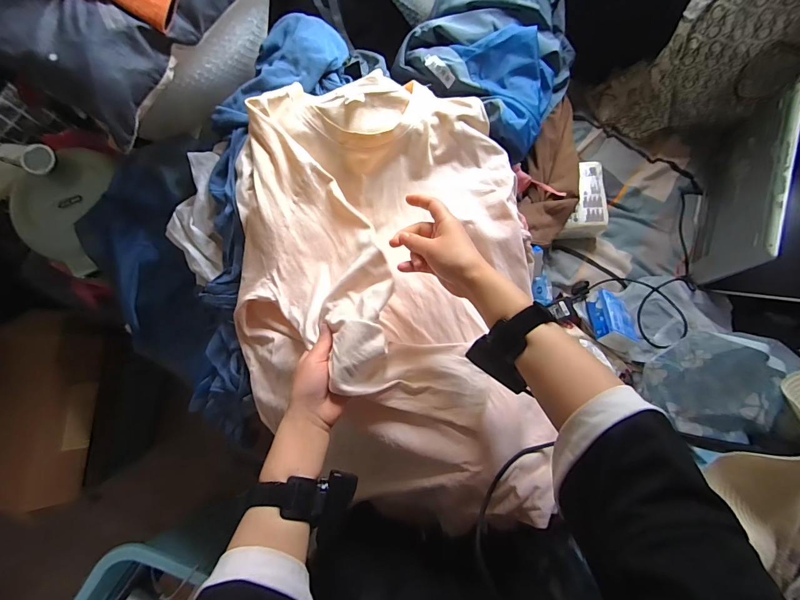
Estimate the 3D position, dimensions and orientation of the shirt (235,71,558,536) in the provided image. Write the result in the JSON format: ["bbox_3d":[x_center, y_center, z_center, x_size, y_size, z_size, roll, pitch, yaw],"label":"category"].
[{"bbox_3d":[-0.025,-0.024,0.468,0.379,0.123,0.539,1,86,-2],"label":"shirt"}]

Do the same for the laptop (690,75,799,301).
[{"bbox_3d":[0.698,-0.169,0.656,0.232,0.203,0.315,13,85,-1],"label":"laptop"}]

